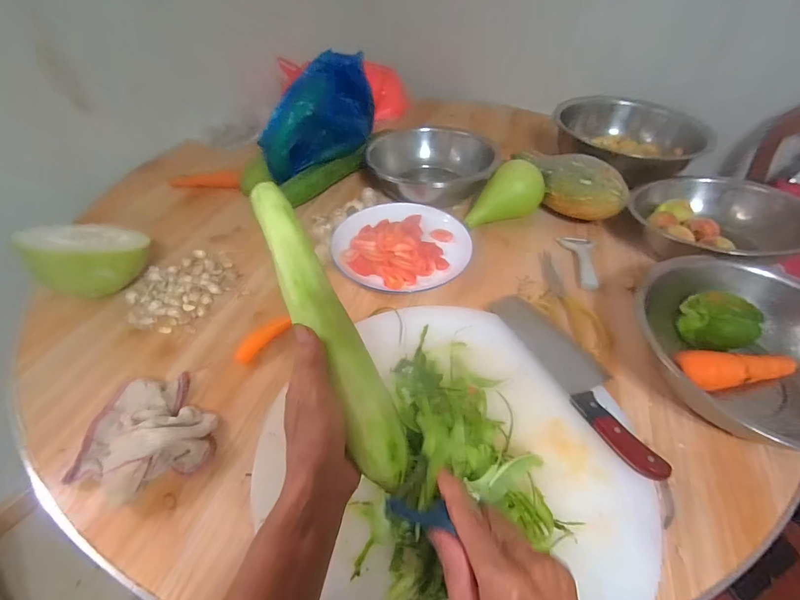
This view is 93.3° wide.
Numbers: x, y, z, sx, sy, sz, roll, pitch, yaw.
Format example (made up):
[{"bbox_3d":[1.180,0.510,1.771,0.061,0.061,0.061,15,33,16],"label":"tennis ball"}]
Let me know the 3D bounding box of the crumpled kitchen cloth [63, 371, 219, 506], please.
[{"bbox_3d":[-0.310,0.154,0.444,0.149,0.041,0.151,-28,54,-21],"label":"crumpled kitchen cloth"}]

